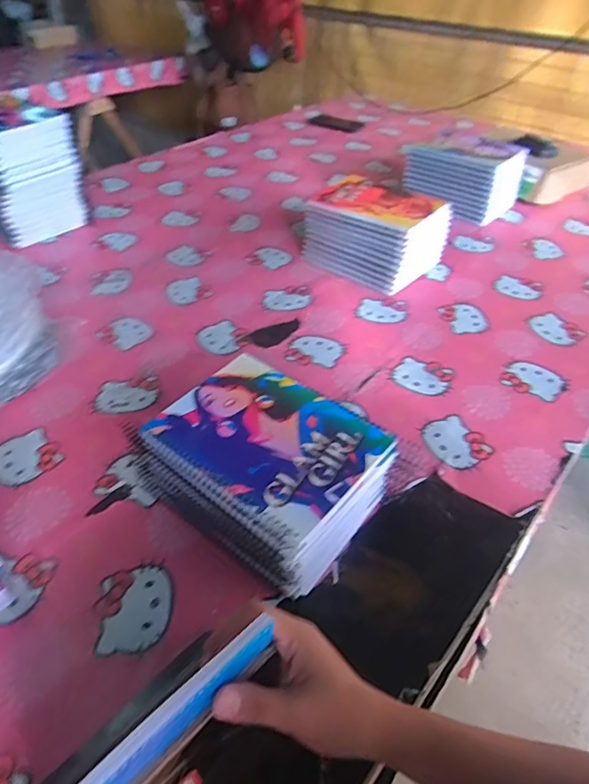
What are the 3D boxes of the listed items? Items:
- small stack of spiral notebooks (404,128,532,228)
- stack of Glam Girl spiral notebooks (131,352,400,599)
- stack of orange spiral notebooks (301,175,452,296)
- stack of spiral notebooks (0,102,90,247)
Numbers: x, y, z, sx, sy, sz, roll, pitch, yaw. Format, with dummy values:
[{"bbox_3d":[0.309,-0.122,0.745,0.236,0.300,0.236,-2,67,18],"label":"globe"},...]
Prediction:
[{"bbox_3d":[0.365,-0.470,1.129,0.219,0.118,0.156,29,49,27],"label":"small stack of spiral notebooks"},{"bbox_3d":[-0.026,0.082,0.523,0.208,0.119,0.160,30,50,27],"label":"stack of Glam Girl spiral notebooks"},{"bbox_3d":[0.139,-0.278,0.925,0.209,0.125,0.144,28,49,26],"label":"stack of orange spiral notebooks"},{"bbox_3d":[-0.534,-0.421,0.997,0.196,0.198,0.168,28,49,26],"label":"stack of spiral notebooks"}]

